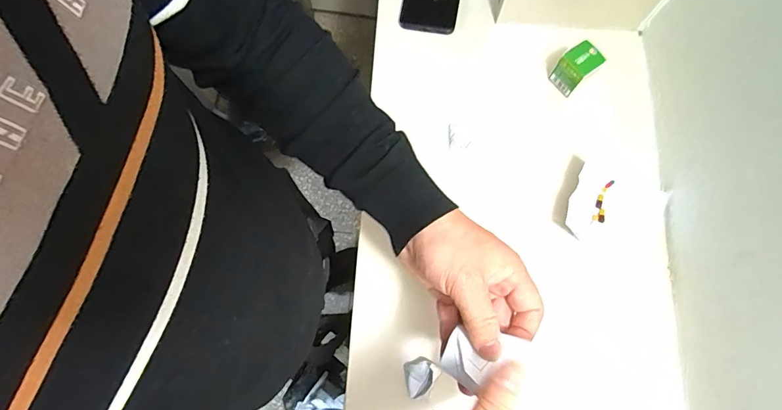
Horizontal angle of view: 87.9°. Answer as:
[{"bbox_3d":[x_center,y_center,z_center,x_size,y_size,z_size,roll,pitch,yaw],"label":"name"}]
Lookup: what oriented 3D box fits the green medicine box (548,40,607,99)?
[{"bbox_3d":[0.242,-0.178,0.534,0.041,0.058,0.041,-38,78,-8],"label":"green medicine box"}]

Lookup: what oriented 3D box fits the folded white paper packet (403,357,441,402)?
[{"bbox_3d":[0.031,0.192,0.450,0.036,0.021,0.042,21,77,6],"label":"folded white paper packet"}]

